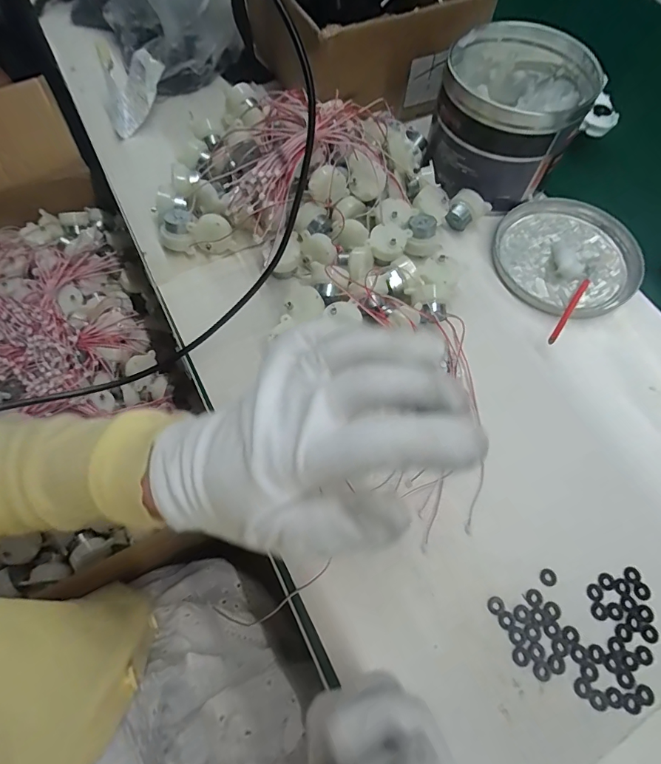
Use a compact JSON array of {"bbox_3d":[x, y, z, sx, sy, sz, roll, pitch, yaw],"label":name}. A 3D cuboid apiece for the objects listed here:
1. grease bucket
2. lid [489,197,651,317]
[{"bbox_3d":[0.162,-0.249,0.404,0.124,0.105,0.137,25,67,9],"label":"grease bucket"},{"bbox_3d":[0.219,-0.119,0.396,0.129,0.018,0.128,1,65,-1],"label":"lid"}]

